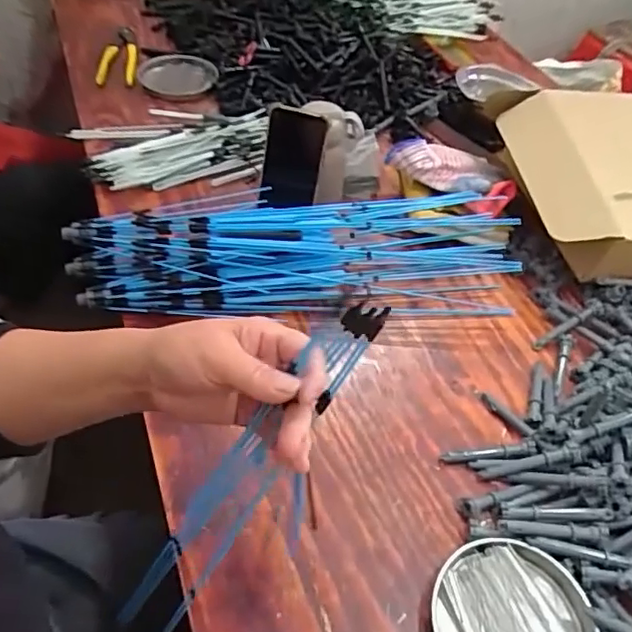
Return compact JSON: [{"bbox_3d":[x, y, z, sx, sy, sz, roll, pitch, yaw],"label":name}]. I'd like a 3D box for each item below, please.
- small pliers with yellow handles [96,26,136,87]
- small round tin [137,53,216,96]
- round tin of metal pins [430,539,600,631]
[{"bbox_3d":[-0.349,-0.456,1.040,0.062,0.024,0.181,-3,49,-9],"label":"small pliers with yellow handles"},{"bbox_3d":[-0.240,-0.411,1.021,0.136,0.030,0.123,3,48,-5],"label":"small round tin"},{"bbox_3d":[0.163,0.255,0.487,0.125,0.020,0.129,3,48,-4],"label":"round tin of metal pins"}]

